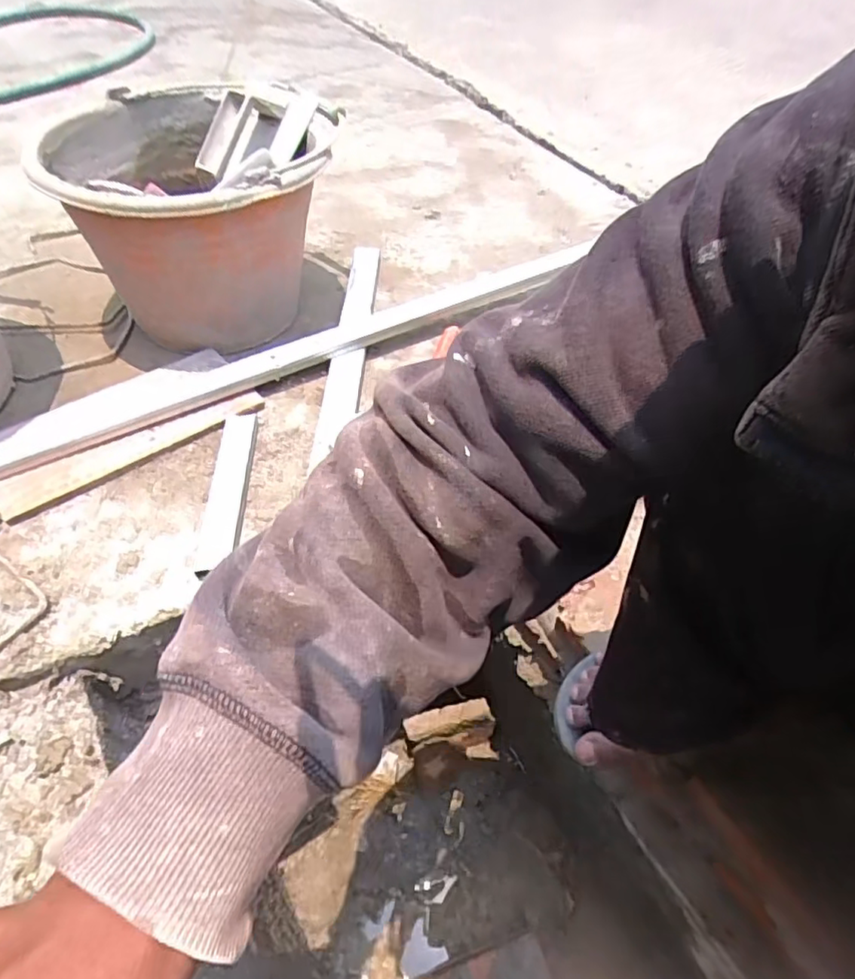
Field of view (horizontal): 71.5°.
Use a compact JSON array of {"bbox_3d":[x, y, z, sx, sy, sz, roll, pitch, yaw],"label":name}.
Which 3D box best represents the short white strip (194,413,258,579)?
[{"bbox_3d":[-0.184,0.001,0.547,0.033,0.014,0.180,-2,53,-2],"label":"short white strip"}]

